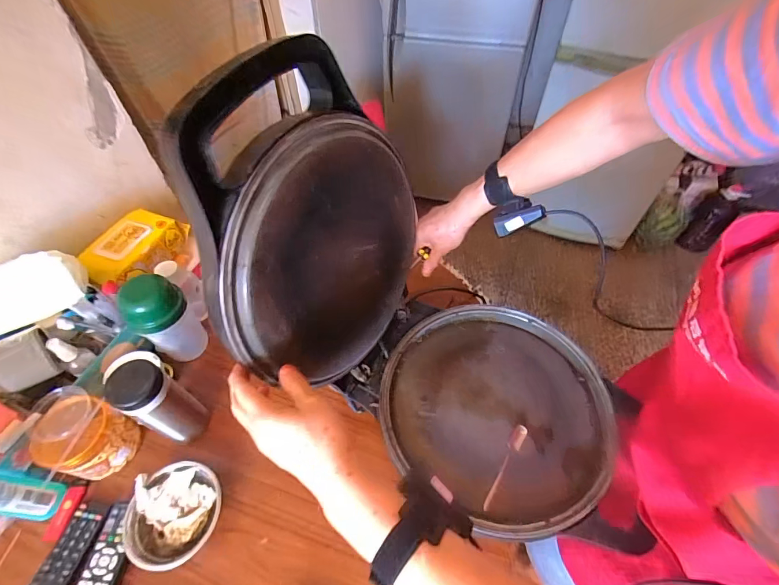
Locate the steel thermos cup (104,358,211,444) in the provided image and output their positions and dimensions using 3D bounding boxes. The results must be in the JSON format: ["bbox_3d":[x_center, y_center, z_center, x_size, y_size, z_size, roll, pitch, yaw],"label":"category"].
[{"bbox_3d":[-0.328,0.164,0.553,0.065,0.165,0.070,0,54,0],"label":"steel thermos cup"}]

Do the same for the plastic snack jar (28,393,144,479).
[{"bbox_3d":[-0.446,0.218,0.567,0.100,0.100,0.096,0,54,0],"label":"plastic snack jar"}]

